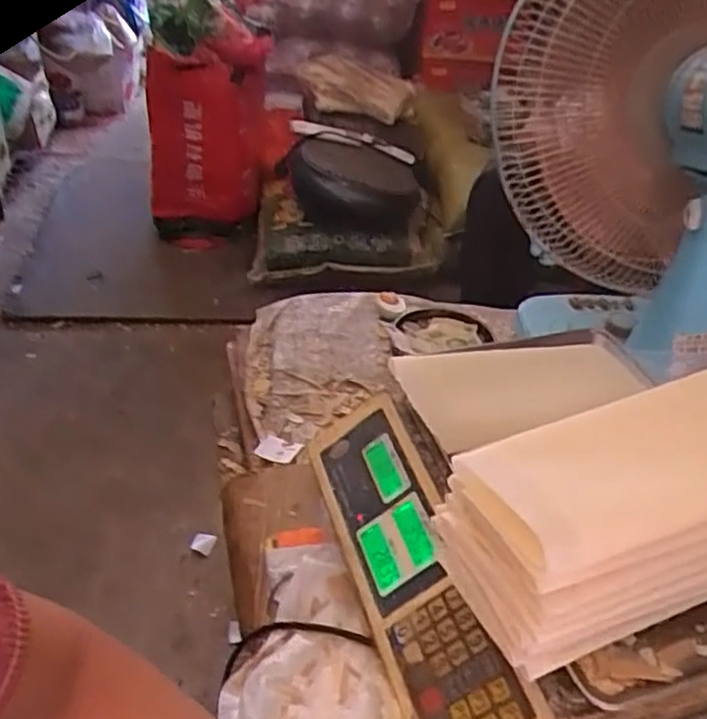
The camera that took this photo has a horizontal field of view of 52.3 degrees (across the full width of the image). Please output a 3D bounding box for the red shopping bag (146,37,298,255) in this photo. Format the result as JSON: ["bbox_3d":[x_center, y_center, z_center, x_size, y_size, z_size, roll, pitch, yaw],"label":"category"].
[{"bbox_3d":[-0.337,-0.547,1.866,0.373,0.476,0.176,-6,39,-15],"label":"red shopping bag"}]

